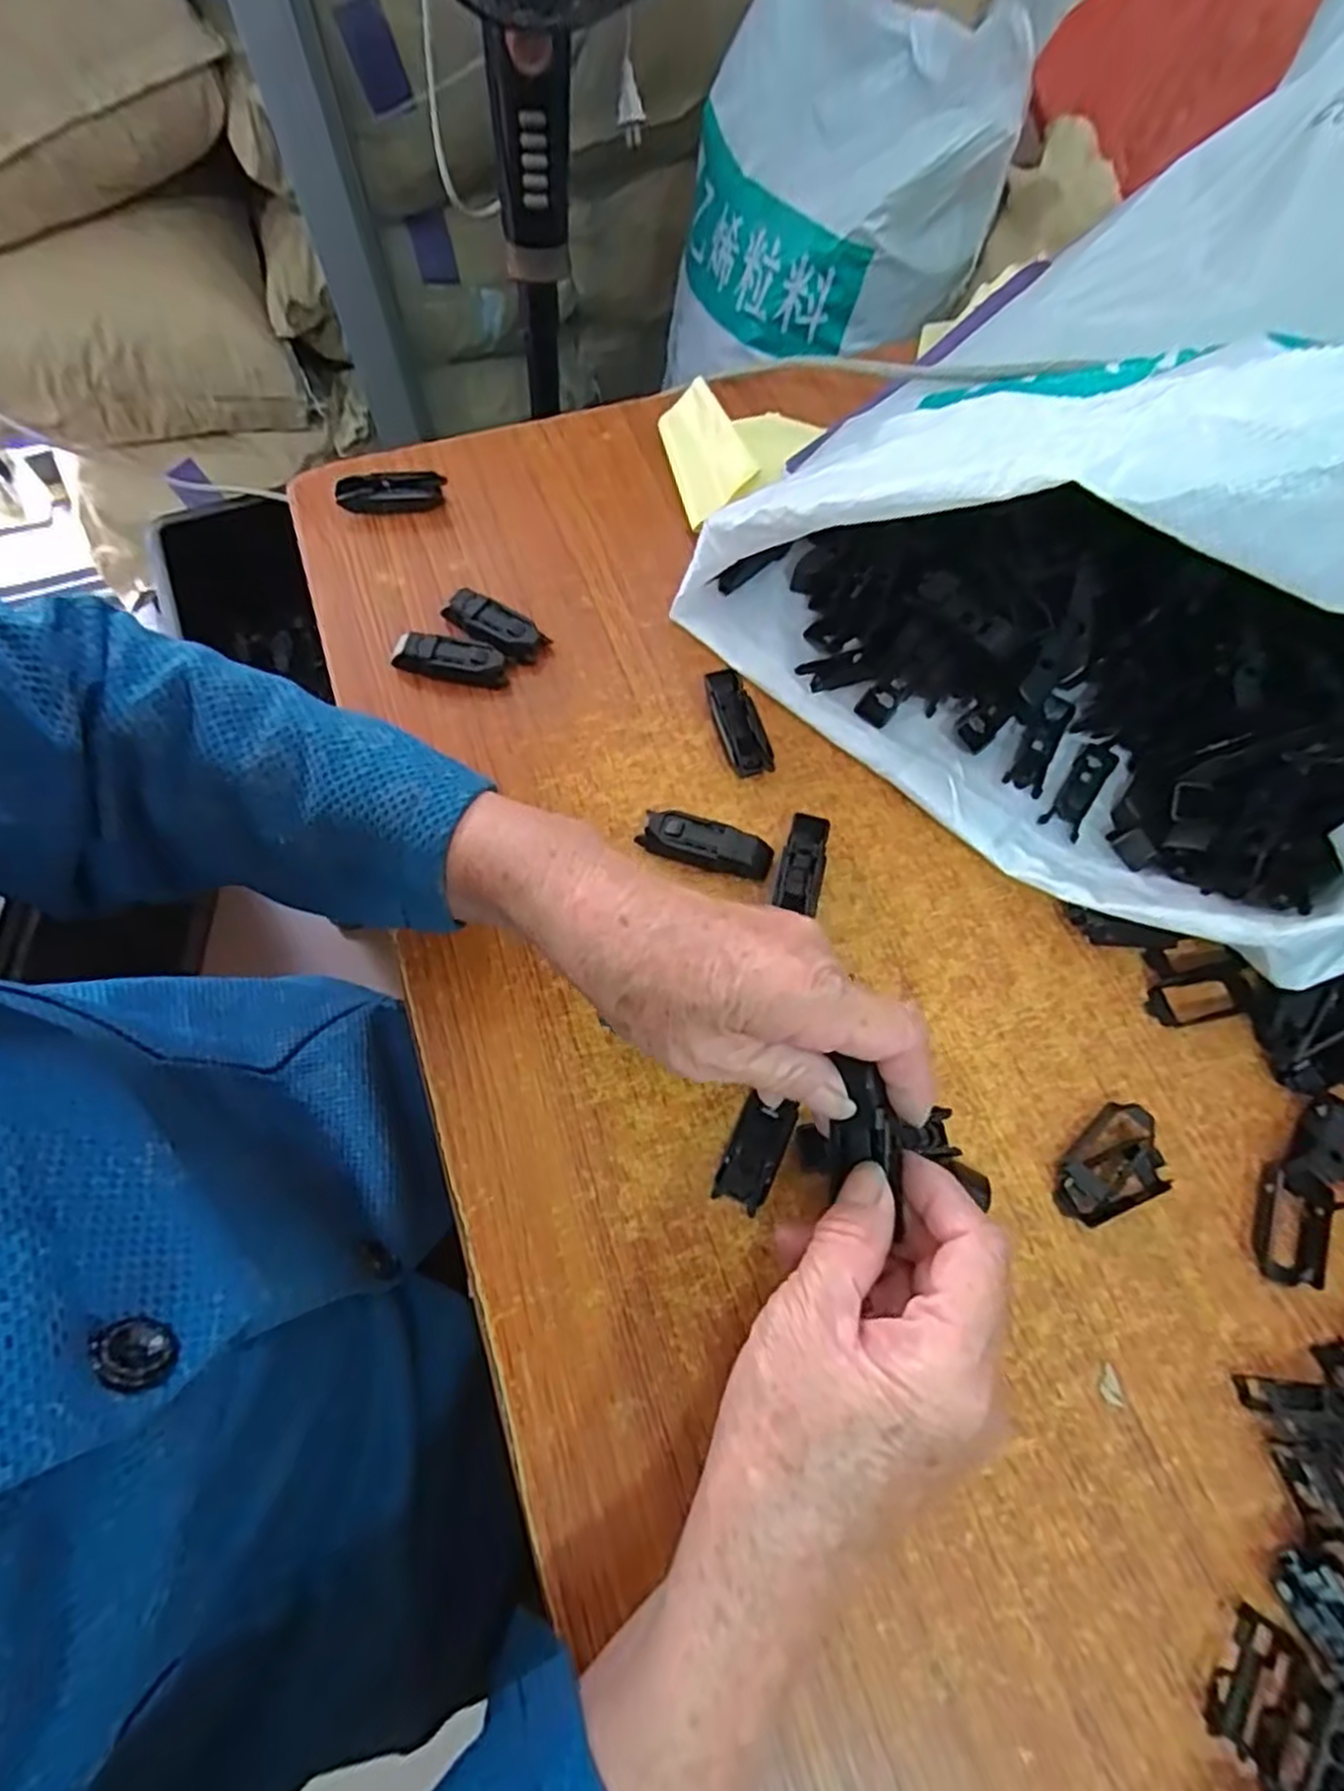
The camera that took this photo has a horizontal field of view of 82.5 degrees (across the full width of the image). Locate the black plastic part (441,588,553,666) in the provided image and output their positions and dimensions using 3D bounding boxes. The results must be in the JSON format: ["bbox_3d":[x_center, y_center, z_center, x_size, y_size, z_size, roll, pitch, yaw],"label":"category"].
[{"bbox_3d":[-0.102,-0.154,0.444,0.057,0.020,0.026,36,72,15],"label":"black plastic part"}]

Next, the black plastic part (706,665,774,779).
[{"bbox_3d":[0.036,-0.095,0.420,0.023,0.013,0.064,-17,67,-6],"label":"black plastic part"}]

